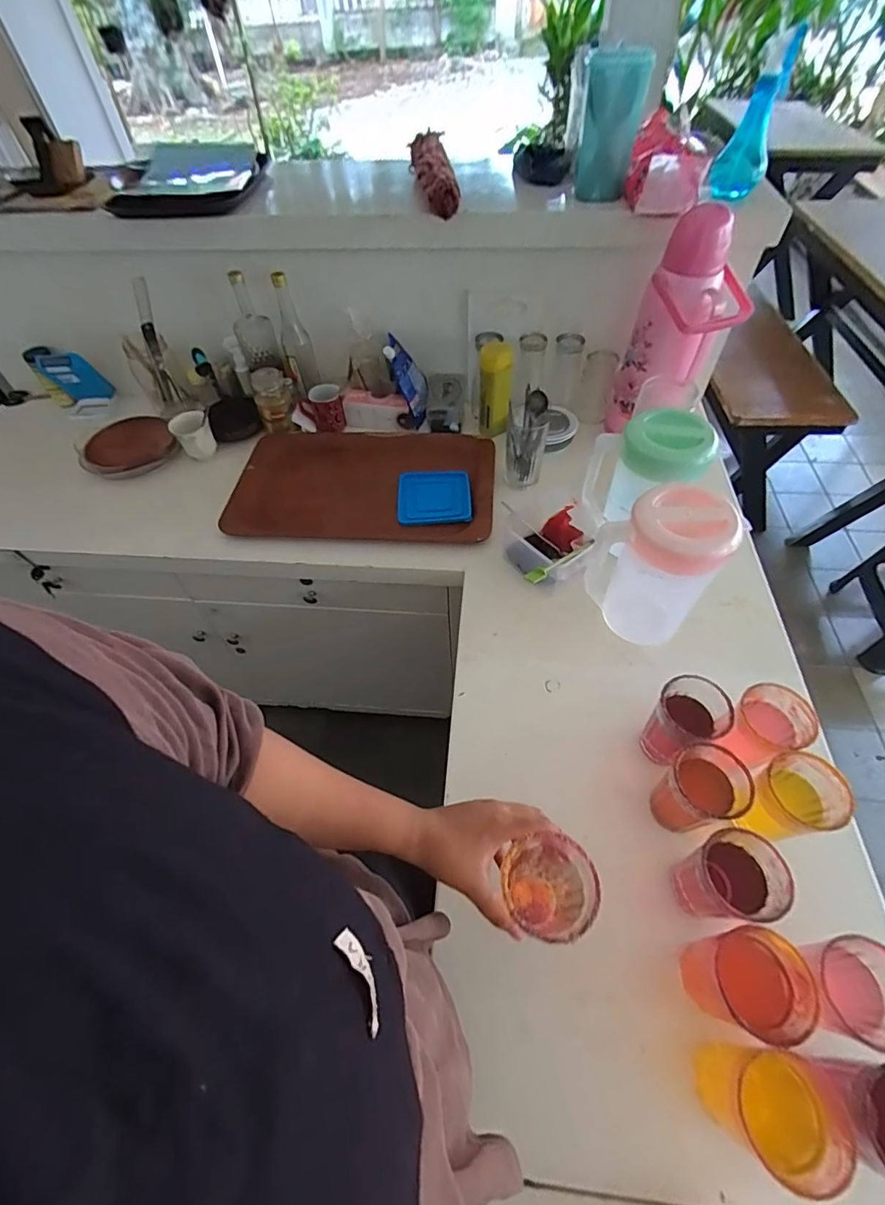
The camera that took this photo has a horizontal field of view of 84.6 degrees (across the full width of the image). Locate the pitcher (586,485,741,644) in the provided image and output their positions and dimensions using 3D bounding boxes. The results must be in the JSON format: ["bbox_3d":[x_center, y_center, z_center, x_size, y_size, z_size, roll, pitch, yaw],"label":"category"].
[{"bbox_3d":[0.295,-0.050,0.687,0.143,0.222,0.109,28,61,21],"label":"pitcher"}]

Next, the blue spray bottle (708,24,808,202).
[{"bbox_3d":[0.477,-0.735,0.741,0.075,0.175,0.062,18,58,15],"label":"blue spray bottle"}]

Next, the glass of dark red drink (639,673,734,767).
[{"bbox_3d":[0.295,0.148,0.599,0.078,0.110,0.074,-2,55,2],"label":"glass of dark red drink"}]

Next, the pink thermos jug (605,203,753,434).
[{"bbox_3d":[0.420,-0.467,0.872,0.132,0.351,0.144,-22,56,-12],"label":"pink thermos jug"}]

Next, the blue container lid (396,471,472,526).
[{"bbox_3d":[-0.018,-0.207,0.942,0.141,0.013,0.139,-2,55,2],"label":"blue container lid"}]

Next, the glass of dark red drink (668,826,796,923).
[{"bbox_3d":[0.295,0.289,0.509,0.083,0.126,0.073,-14,55,-7],"label":"glass of dark red drink"}]

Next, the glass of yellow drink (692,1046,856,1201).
[{"bbox_3d":[0.274,0.425,0.413,0.075,0.118,0.076,30,62,22],"label":"glass of yellow drink"}]

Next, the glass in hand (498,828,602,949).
[{"bbox_3d":[0.092,0.267,0.444,0.077,0.125,0.075,-2,51,3],"label":"glass in hand"}]

